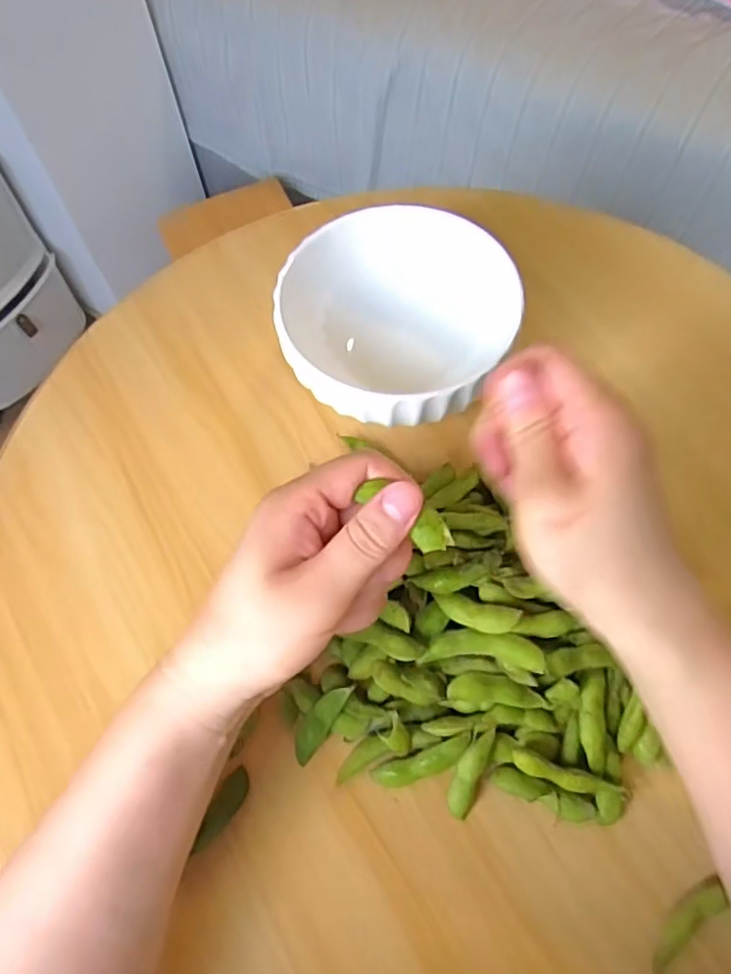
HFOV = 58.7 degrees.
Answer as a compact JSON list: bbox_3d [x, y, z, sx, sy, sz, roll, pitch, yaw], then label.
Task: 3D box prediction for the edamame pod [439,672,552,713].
[{"bbox_3d":[0.067,0.107,0.338,0.050,0.016,0.017,-3,63,1],"label":"edamame pod"}]

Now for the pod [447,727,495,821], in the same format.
[{"bbox_3d":[0.054,0.145,0.332,0.013,0.007,0.046,23,88,13],"label":"pod"}]

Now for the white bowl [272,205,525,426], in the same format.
[{"bbox_3d":[0.017,-0.097,0.416,0.136,0.075,0.137,-1,63,2],"label":"white bowl"}]

